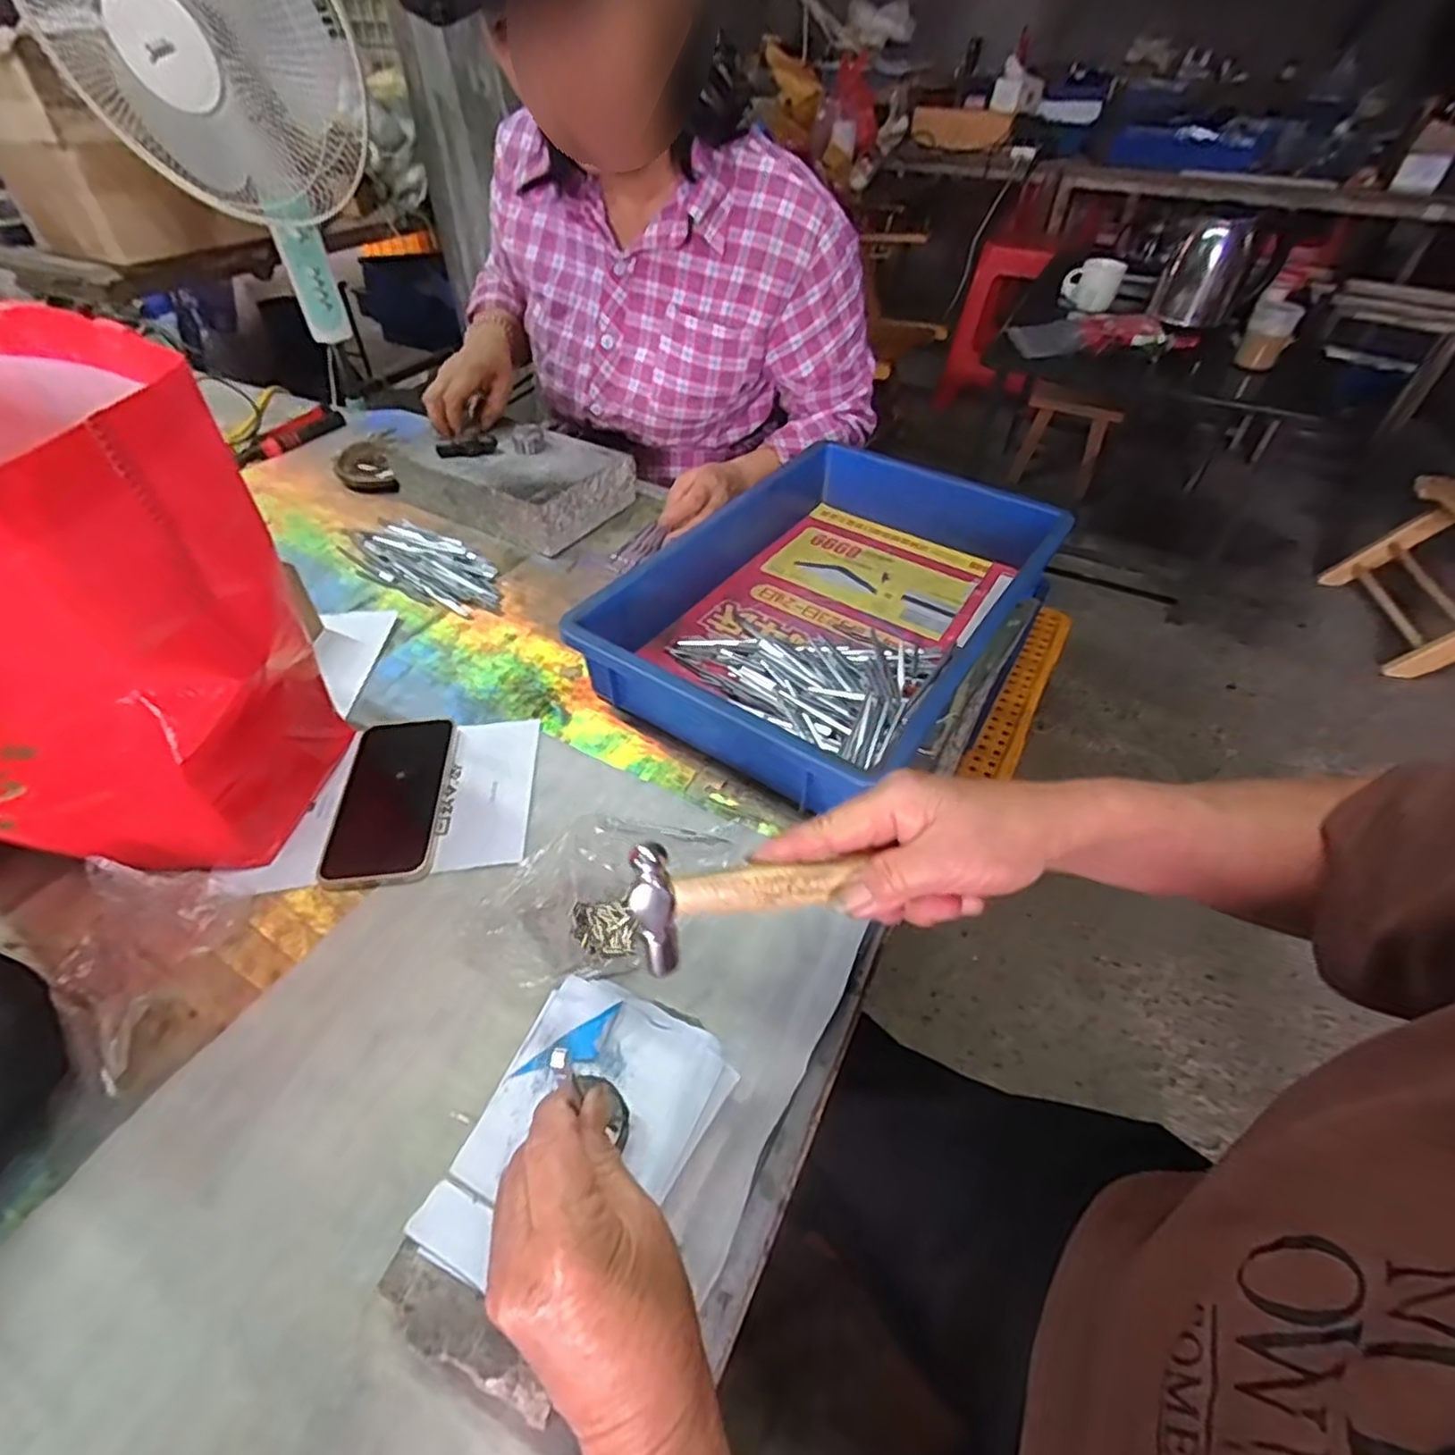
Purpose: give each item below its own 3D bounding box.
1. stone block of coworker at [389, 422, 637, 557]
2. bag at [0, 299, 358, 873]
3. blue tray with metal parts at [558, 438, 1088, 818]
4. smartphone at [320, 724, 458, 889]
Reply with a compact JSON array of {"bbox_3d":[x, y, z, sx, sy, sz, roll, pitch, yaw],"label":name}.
[{"bbox_3d":[-0.249,-0.295,0.831,0.232,0.073,0.157,24,50,19],"label":"stone block of coworker"},{"bbox_3d":[-0.411,-0.058,0.431,0.239,0.290,0.220,23,50,18],"label":"bag"},{"bbox_3d":[0.096,-0.119,0.661,0.291,0.079,0.429,28,51,23],"label":"blue tray with metal parts"},{"bbox_3d":[-0.250,0.051,0.526,0.074,0.010,0.155,-4,46,-6],"label":"smartphone"}]

